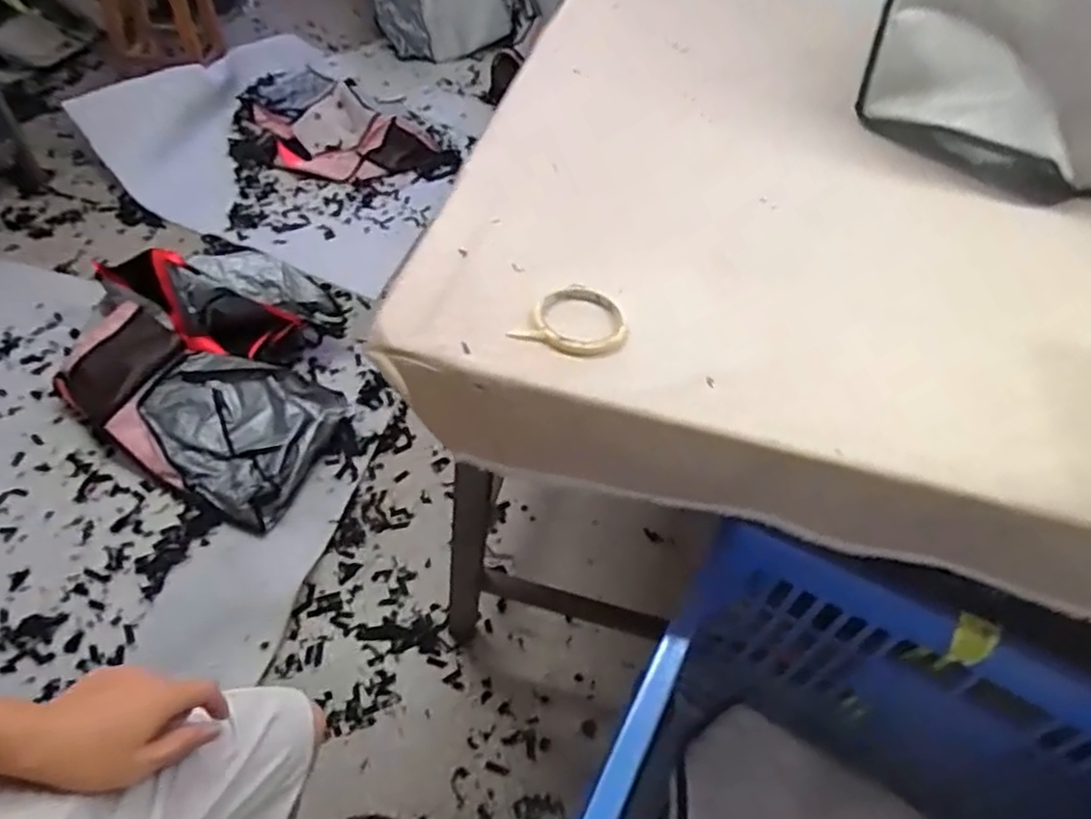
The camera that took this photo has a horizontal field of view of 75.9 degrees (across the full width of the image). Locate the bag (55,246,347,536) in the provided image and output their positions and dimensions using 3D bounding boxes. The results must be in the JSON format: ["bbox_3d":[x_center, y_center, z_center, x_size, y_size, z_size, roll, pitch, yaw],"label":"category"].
[{"bbox_3d":[-0.712,-0.105,1.467,0.605,0.230,0.522,19,51,9],"label":"bag"}]

